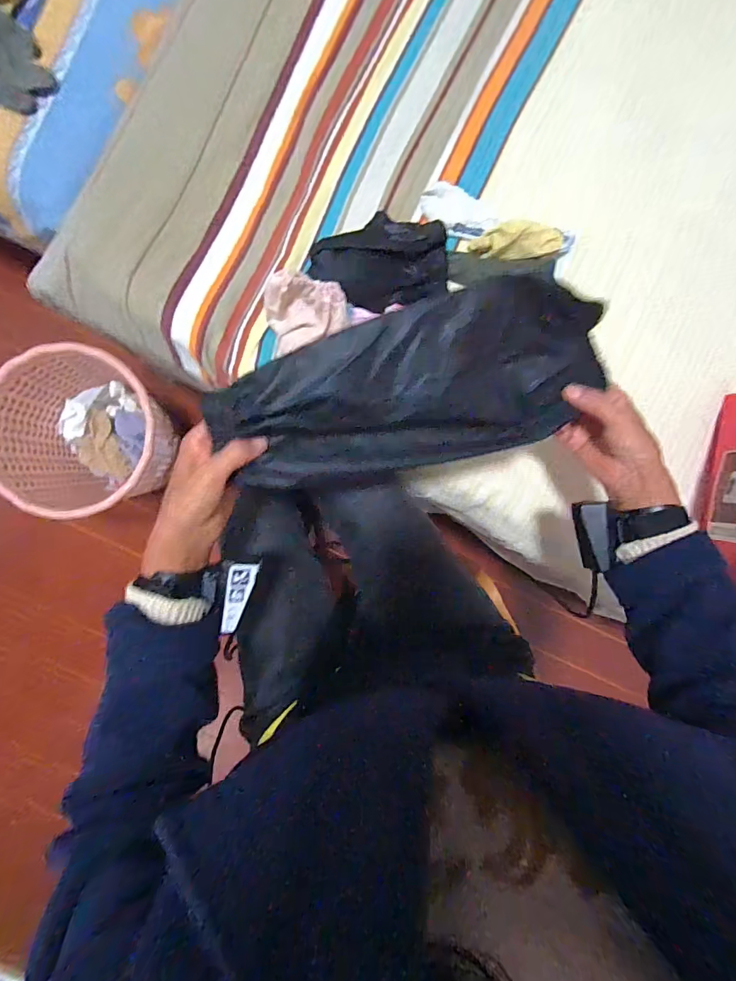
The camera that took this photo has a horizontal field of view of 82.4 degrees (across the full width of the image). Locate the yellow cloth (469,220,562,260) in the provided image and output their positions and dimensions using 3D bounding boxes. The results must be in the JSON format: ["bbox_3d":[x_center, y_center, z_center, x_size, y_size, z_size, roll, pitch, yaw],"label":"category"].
[{"bbox_3d":[0.191,-0.313,0.530,0.112,0.047,0.028,0,90,-2],"label":"yellow cloth"}]

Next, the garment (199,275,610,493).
[{"bbox_3d":[0.045,-0.090,0.371,0.344,0.040,0.140,-16,123,-8],"label":"garment"}]

